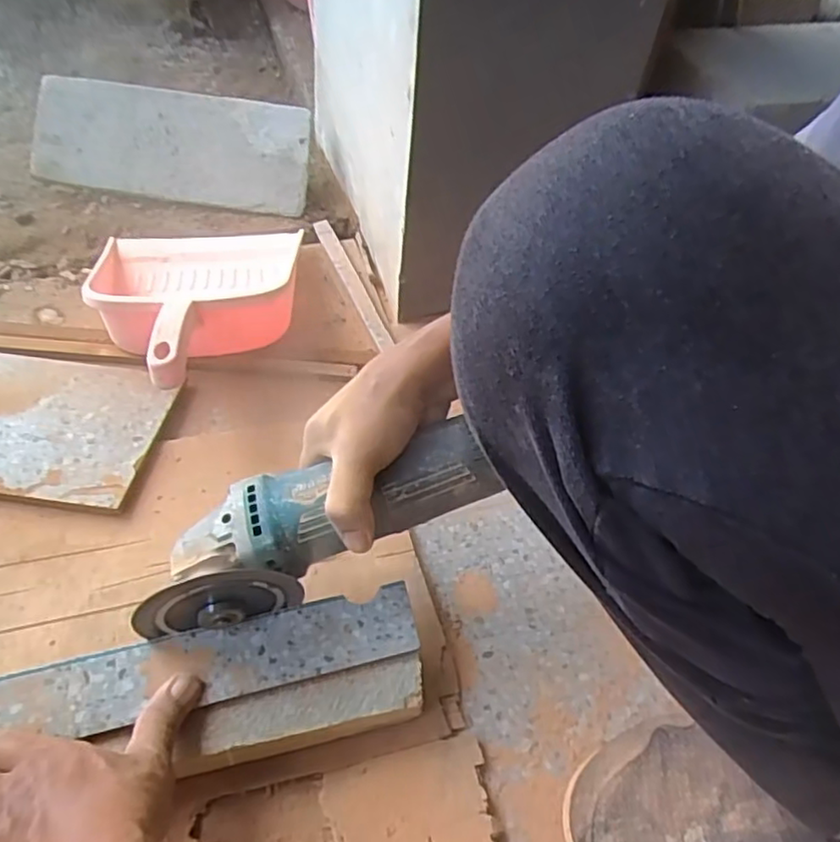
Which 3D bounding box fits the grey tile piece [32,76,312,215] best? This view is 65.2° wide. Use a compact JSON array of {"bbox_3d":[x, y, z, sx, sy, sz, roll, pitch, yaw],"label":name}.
[{"bbox_3d":[-0.313,-0.348,0.832,0.339,0.015,0.130,6,96,-1],"label":"grey tile piece"}]

